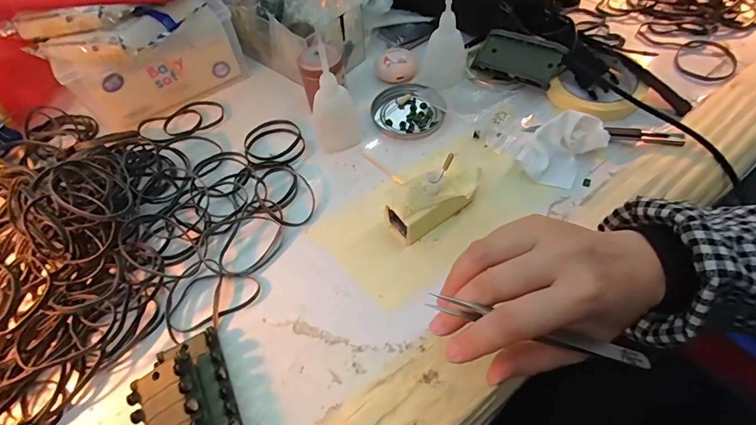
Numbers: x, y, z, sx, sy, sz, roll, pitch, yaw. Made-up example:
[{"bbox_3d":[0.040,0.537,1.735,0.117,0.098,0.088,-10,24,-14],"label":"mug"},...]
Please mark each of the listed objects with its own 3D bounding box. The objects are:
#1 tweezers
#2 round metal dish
[{"bbox_3d":[0.089,0.065,0.219,0.130,0.004,0.011,18,56,-4],"label":"tweezers"},{"bbox_3d":[0.033,-0.112,0.432,0.078,0.012,0.074,-3,54,4],"label":"round metal dish"}]

